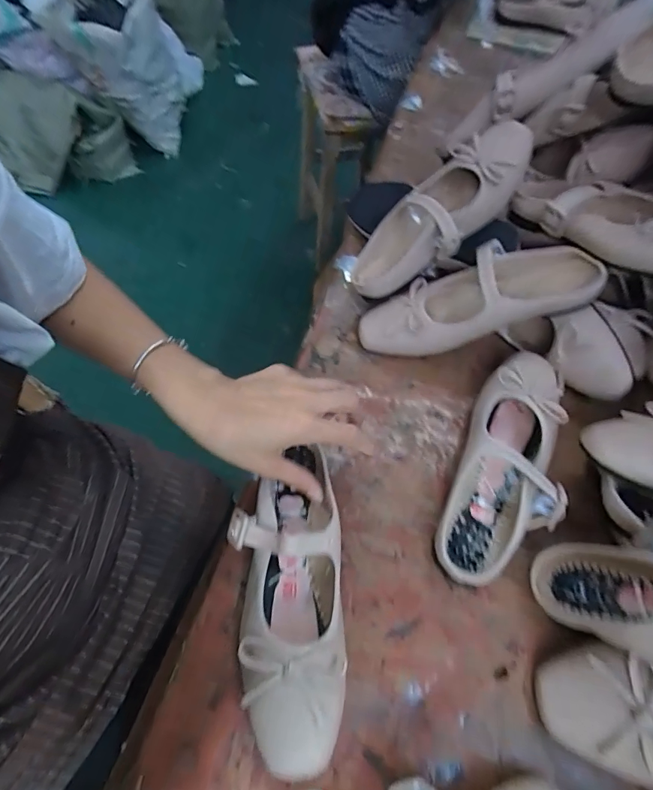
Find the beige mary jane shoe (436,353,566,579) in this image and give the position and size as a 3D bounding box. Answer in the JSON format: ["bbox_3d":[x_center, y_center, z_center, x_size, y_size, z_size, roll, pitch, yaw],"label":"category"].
[{"bbox_3d":[0.170,0.060,0.395,0.091,0.055,0.236,20,61,8],"label":"beige mary jane shoe"}]

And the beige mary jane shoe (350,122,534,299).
[{"bbox_3d":[0.120,-0.198,0.459,0.228,0.058,0.102,-41,66,12],"label":"beige mary jane shoe"}]

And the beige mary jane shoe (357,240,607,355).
[{"bbox_3d":[0.147,-0.097,0.440,0.234,0.055,0.084,-17,61,11],"label":"beige mary jane shoe"}]

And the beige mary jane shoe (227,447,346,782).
[{"bbox_3d":[-0.030,0.145,0.329,0.079,0.064,0.224,-1,56,-4],"label":"beige mary jane shoe"}]

